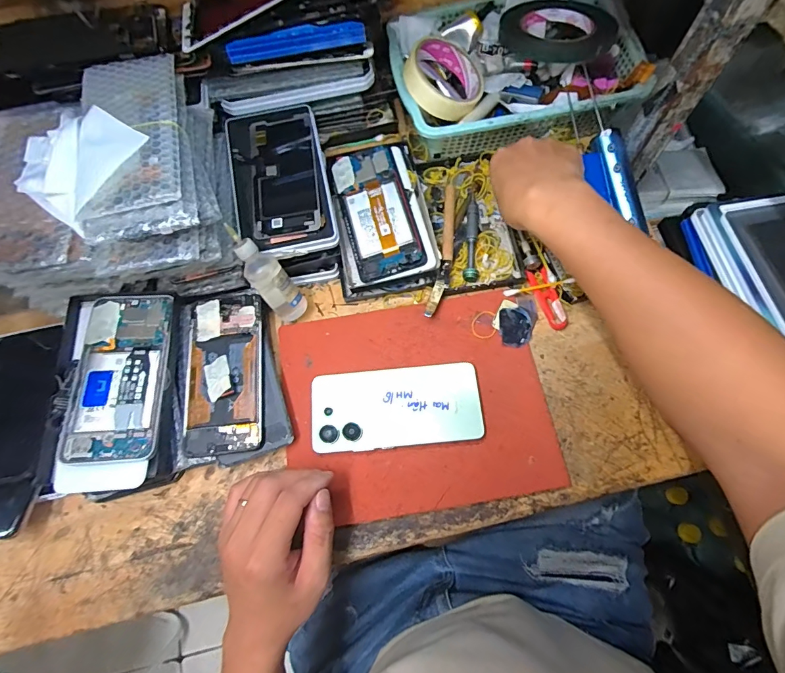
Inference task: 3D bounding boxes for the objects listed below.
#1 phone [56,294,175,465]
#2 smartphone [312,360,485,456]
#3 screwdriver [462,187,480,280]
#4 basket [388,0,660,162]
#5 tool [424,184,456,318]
[{"bbox_3d":[-0.249,0.033,0.382,0.075,0.009,0.161,2,68,-11],"label":"phone"},{"bbox_3d":[0.004,0.067,0.396,0.158,0.010,0.076,-6,70,1],"label":"smartphone"},{"bbox_3d":[0.089,-0.114,0.457,0.015,0.012,0.115,6,71,5],"label":"screwdriver"},{"bbox_3d":[0.137,-0.305,0.477,0.261,0.069,0.189,-10,70,-1],"label":"basket"},{"bbox_3d":[0.056,-0.096,0.443,0.017,0.012,0.161,9,71,6],"label":"tool"}]

